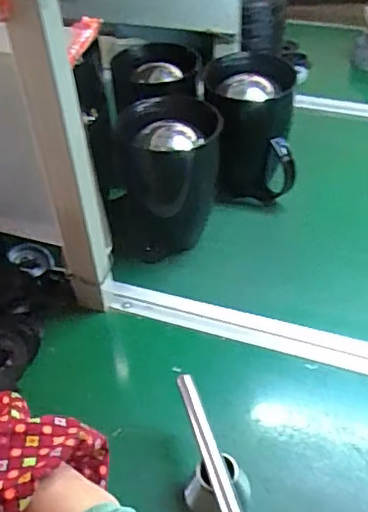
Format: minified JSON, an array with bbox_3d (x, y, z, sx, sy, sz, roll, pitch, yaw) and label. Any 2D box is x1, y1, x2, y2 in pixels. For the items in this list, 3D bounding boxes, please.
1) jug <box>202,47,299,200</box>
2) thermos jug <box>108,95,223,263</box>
[{"bbox_3d":[0.093,-0.180,0.846,0.124,0.176,0.117,-2,45,1],"label":"jug"},{"bbox_3d":[-0.027,-0.097,0.798,0.137,0.204,0.126,-1,44,2],"label":"thermos jug"}]

